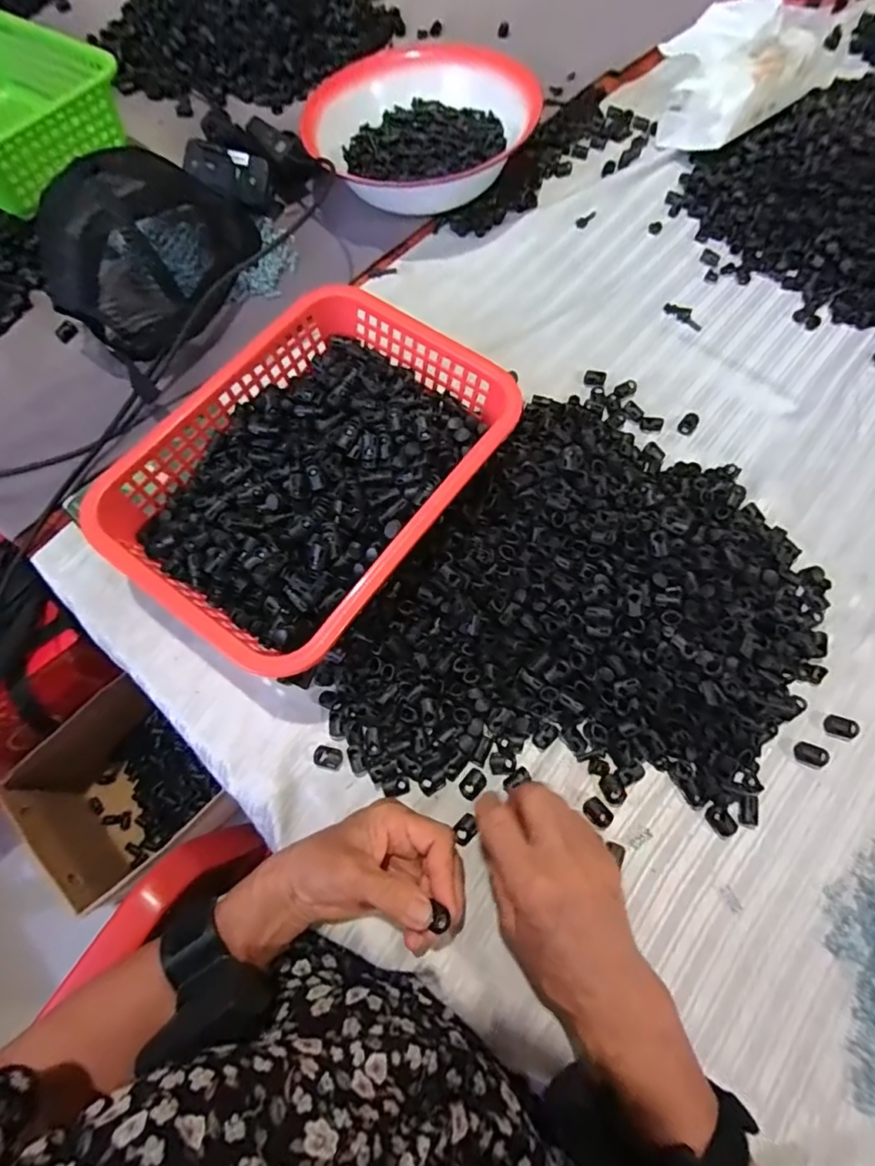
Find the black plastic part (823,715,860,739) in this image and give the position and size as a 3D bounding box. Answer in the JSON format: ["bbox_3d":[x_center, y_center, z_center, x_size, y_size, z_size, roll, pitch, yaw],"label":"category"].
[{"bbox_3d":[0.306,0.108,0.407,0.021,0.008,0.015,17,71,7],"label":"black plastic part"}]

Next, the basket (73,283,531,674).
[{"bbox_3d":[-0.095,-0.088,0.440,0.219,0.070,0.305,34,74,13],"label":"basket"}]

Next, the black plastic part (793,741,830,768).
[{"bbox_3d":[0.278,0.127,0.400,0.022,0.007,0.016,21,71,8],"label":"black plastic part"}]

